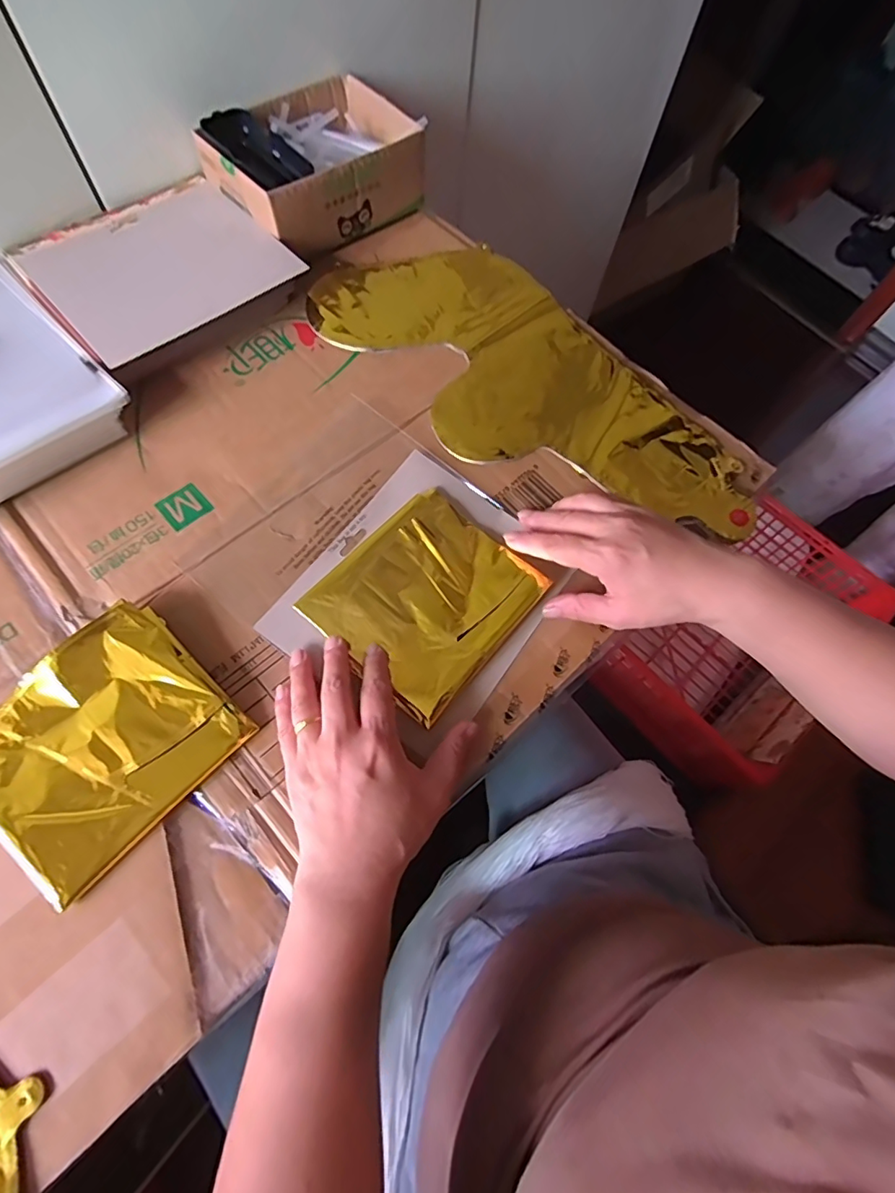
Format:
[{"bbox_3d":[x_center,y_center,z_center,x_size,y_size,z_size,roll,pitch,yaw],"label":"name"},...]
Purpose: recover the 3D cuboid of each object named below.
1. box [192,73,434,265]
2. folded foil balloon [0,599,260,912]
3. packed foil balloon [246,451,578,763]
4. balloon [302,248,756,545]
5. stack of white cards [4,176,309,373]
[{"bbox_3d":[-0.131,-0.422,0.527,0.179,0.074,0.134,-38,75,-18],"label":"box"},{"bbox_3d":[-0.215,0.089,0.327,0.118,0.029,0.140,41,70,13],"label":"folded foil balloon"},{"bbox_3d":[-0.015,-0.005,0.400,0.161,0.021,0.191,34,68,11],"label":"packed foil balloon"},{"bbox_3d":[0.073,-0.191,0.479,0.196,0.015,0.423,-39,76,-18],"label":"balloon"},{"bbox_3d":[-0.258,-0.291,0.481,0.195,0.038,0.174,-39,75,-18],"label":"stack of white cards"}]

